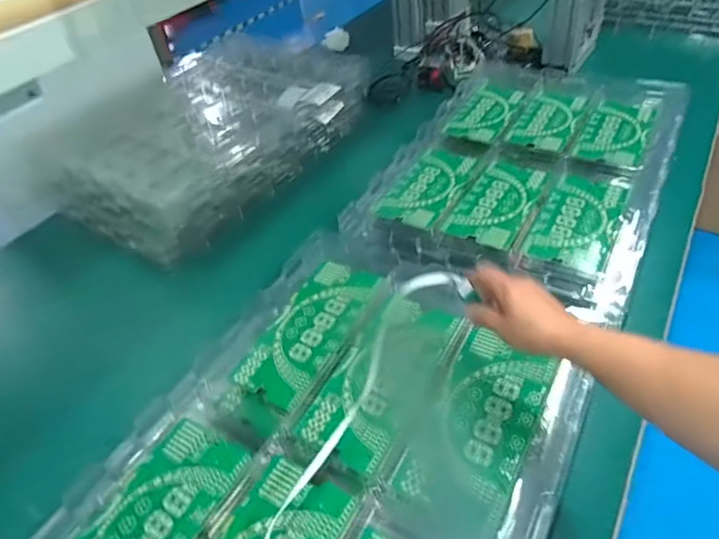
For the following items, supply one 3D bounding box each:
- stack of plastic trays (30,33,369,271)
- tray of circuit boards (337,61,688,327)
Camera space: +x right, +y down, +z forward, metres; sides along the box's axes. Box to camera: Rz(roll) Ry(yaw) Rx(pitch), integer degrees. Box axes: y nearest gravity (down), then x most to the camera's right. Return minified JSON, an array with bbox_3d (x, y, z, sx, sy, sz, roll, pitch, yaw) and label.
[{"bbox_3d":[-0.335,-0.339,1.153,0.423,0.167,0.712,28,55,28],"label":"stack of plastic trays"},{"bbox_3d":[0.312,-0.215,0.936,0.463,0.056,0.694,21,52,23],"label":"tray of circuit boards"}]

